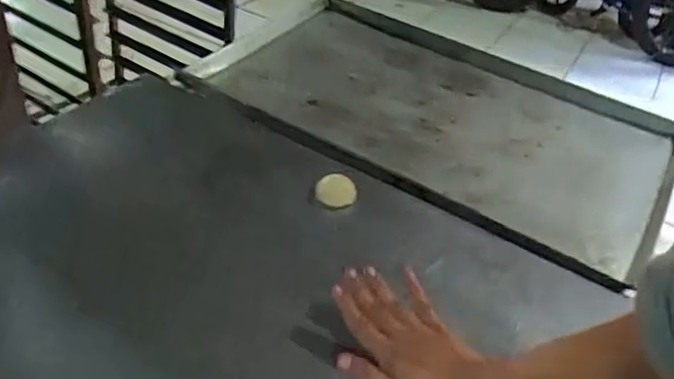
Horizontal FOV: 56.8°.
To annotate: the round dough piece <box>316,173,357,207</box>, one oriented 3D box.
[{"bbox_3d":[-0.001,0.001,0.768,0.049,0.020,0.049,5,38,-4],"label":"round dough piece"}]

